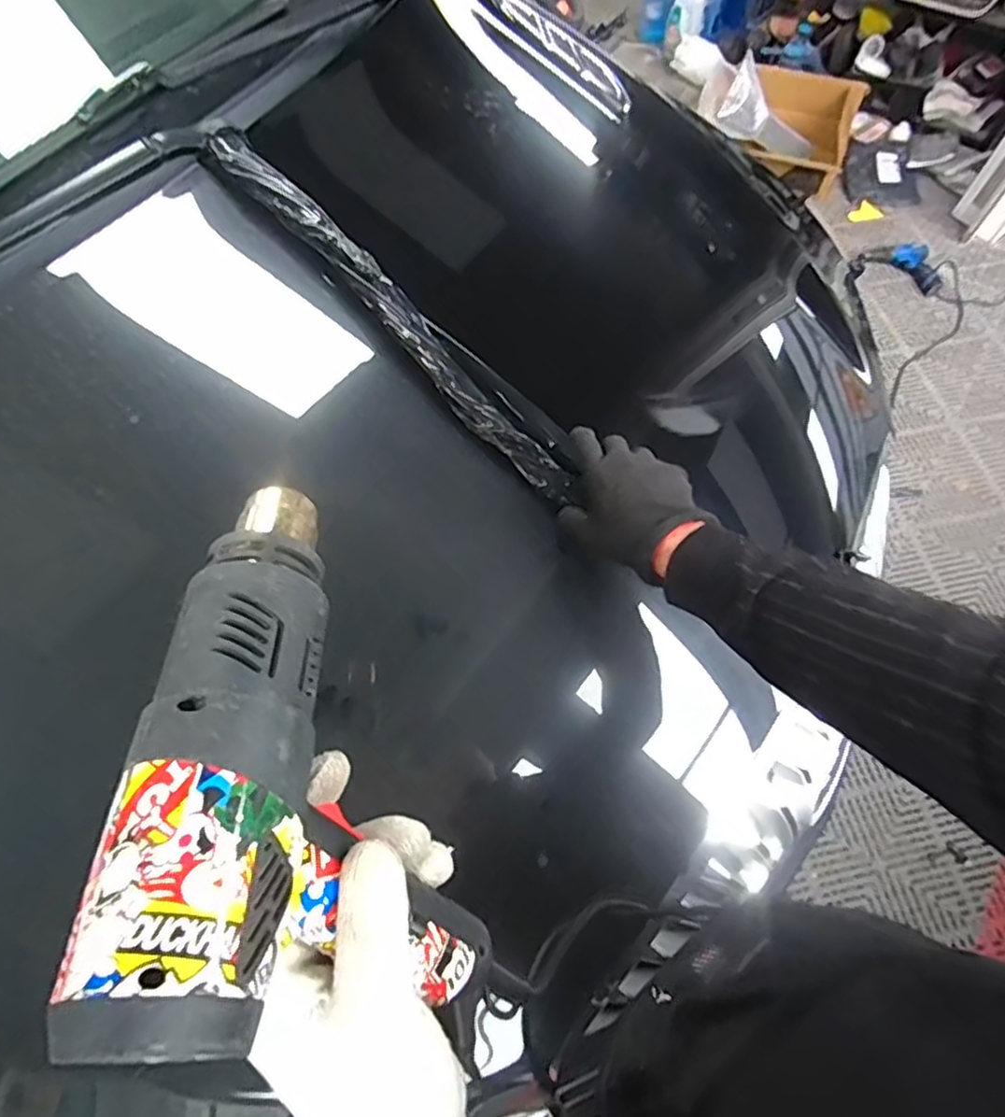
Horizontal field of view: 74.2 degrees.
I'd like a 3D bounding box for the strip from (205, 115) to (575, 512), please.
[{"bbox_3d":[-0.116,-0.268,0.686,0.066,0.030,0.542,-41,82,-18],"label":"strip"}]

